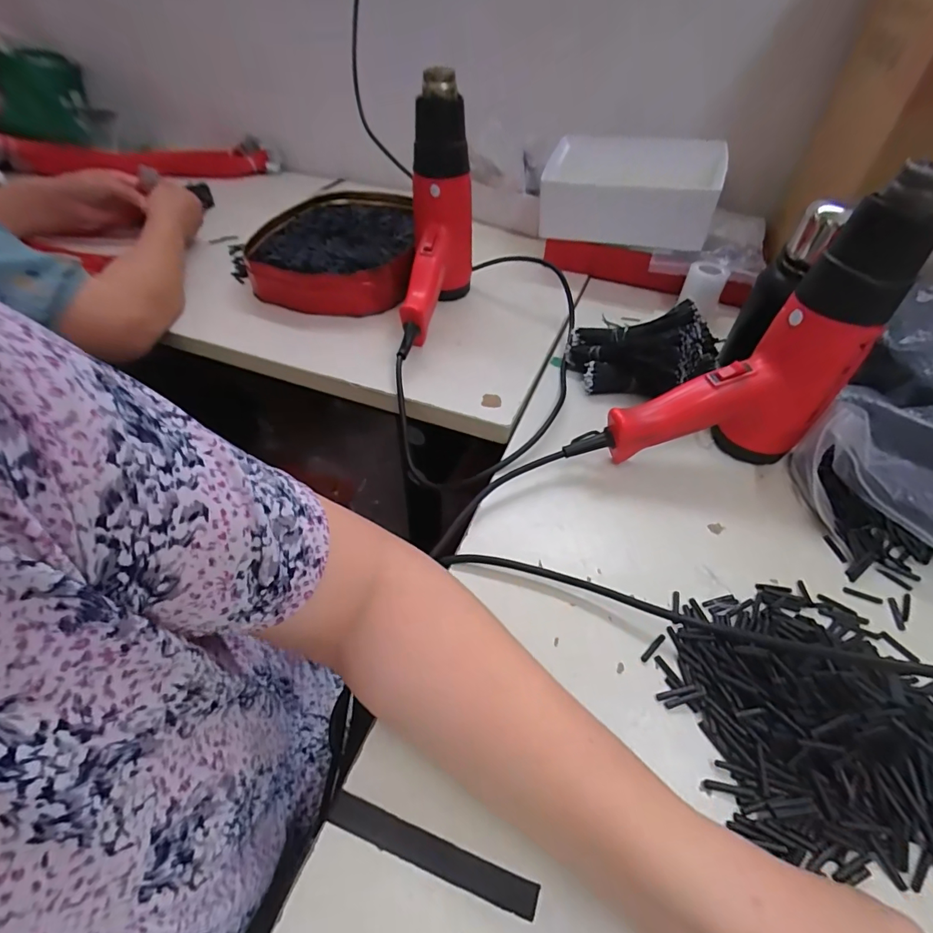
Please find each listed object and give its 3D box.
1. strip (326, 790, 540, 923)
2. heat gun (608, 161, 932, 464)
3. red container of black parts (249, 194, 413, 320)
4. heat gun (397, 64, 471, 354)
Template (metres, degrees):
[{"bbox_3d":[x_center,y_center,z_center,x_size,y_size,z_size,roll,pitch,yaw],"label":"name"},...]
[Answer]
[{"bbox_3d":[-0.019,0.205,0.248,0.114,0.004,0.015,16,49,12],"label":"strip"},{"bbox_3d":[0.226,-0.083,0.371,0.177,0.232,0.069,-14,50,-14],"label":"heat gun"},{"bbox_3d":[-0.195,-0.334,0.709,0.225,0.059,0.315,-3,48,-5],"label":"red container of black parts"},{"bbox_3d":[-0.035,-0.270,0.531,0.066,0.239,0.214,4,48,2],"label":"heat gun"}]

